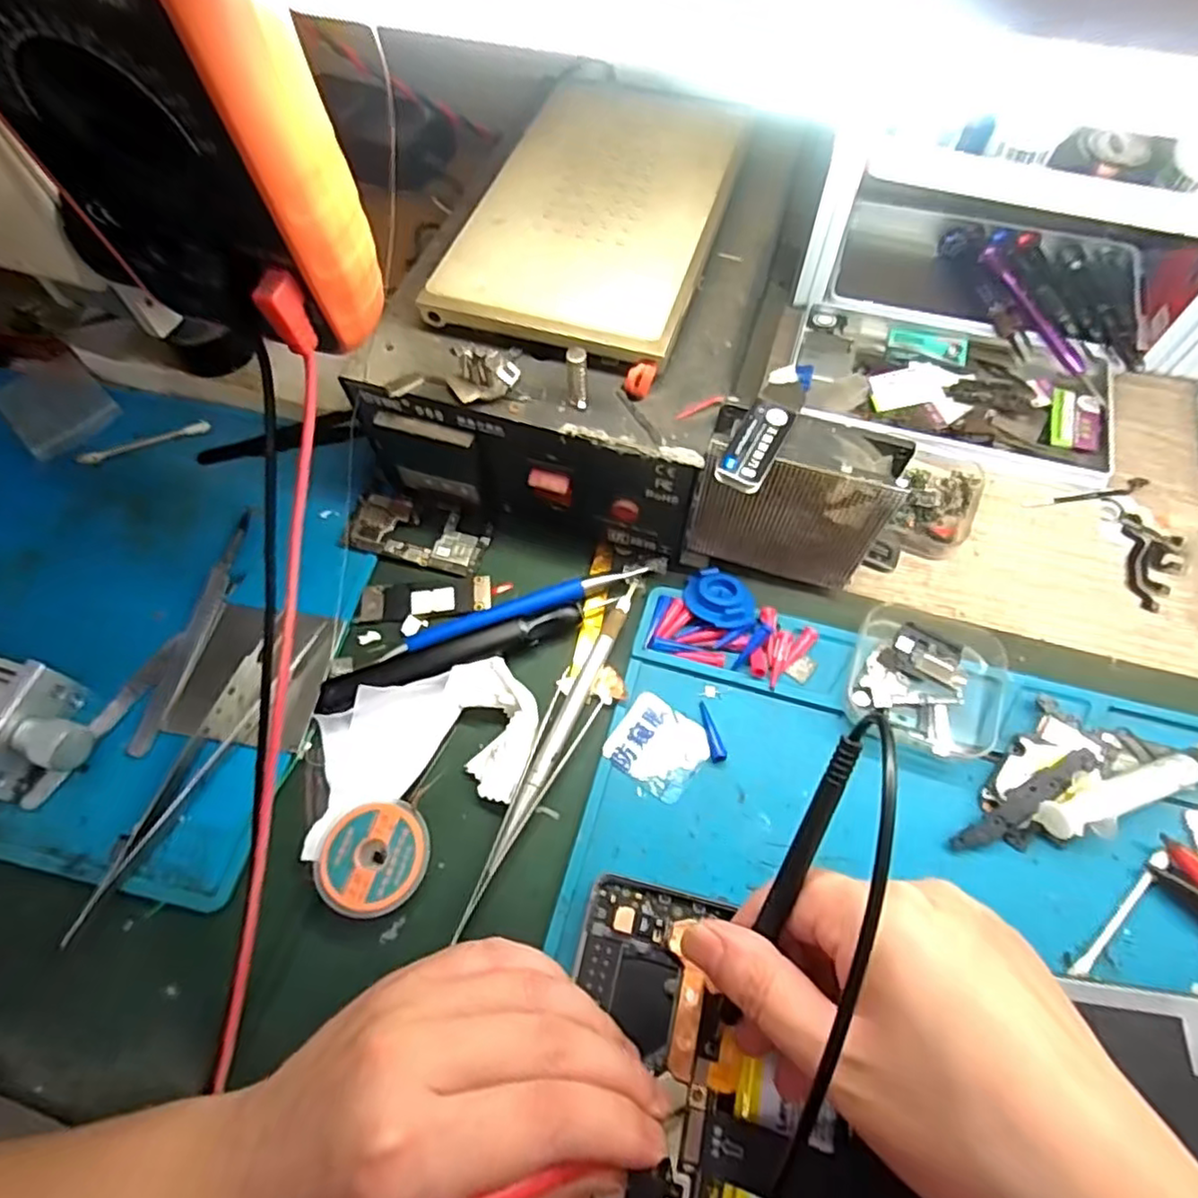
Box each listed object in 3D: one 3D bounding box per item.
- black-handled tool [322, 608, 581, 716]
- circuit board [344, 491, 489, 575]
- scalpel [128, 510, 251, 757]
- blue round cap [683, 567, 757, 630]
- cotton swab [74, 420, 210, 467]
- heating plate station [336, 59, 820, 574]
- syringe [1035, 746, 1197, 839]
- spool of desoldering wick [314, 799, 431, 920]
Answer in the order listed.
[{"bbox_3d":[-0.068,0.025,0.310,0.123,0.015,0.017,-21,63,-9],"label":"black-handled tool"},{"bbox_3d":[-0.094,-0.034,0.347,0.072,0.007,0.033,13,63,8],"label":"circuit board"},{"bbox_3d":[-0.198,0.013,0.326,0.013,0.004,0.127,9,63,6],"label":"scalpel"},{"bbox_3d":[0.059,0.000,0.320,0.035,0.009,0.027,39,70,20],"label":"blue round cap"},{"bbox_3d":[-0.258,-0.090,0.378,0.072,0.006,0.010,-17,63,-7],"label":"cotton swab"},{"bbox_3d":[0.006,-0.148,0.346,0.162,0.108,0.240,20,64,12],"label":"heating plate station"},{"bbox_3d":[0.228,0.076,0.271,0.106,0.018,0.016,-17,63,-7],"label":"syringe"},{"bbox_3d":[-0.092,0.106,0.273,0.044,0.009,0.044,-1,62,1],"label":"spool of desoldering wick"}]

